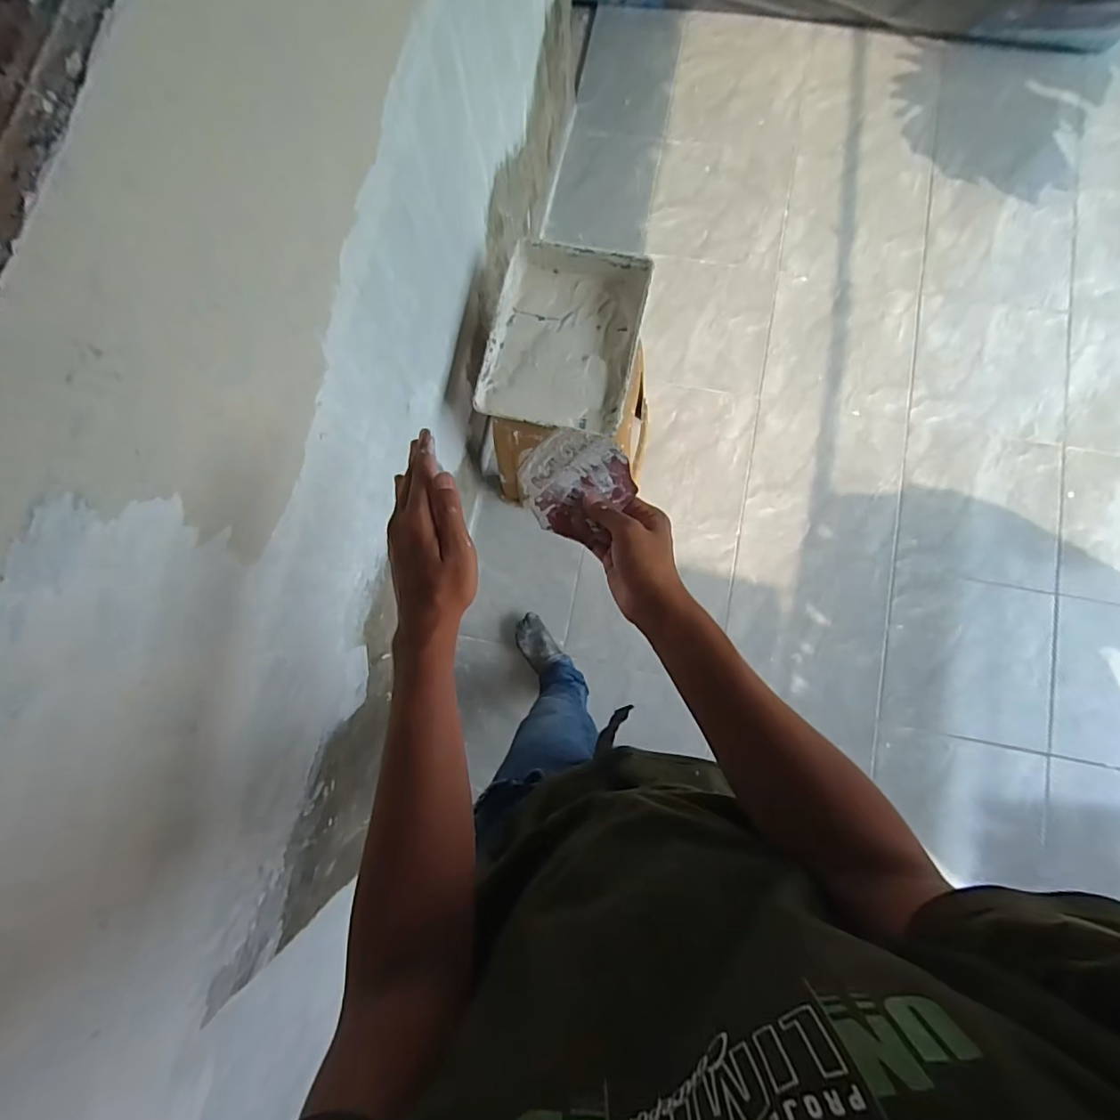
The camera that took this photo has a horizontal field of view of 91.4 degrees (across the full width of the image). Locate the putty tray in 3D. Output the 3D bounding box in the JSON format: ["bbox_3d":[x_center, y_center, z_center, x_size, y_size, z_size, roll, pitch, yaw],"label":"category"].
[{"bbox_3d":[0.011,-0.431,1.068,0.283,0.062,0.367,13,80,4],"label":"putty tray"}]

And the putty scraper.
[{"bbox_3d":[0.014,-0.074,0.503,0.099,0.008,0.097,30,86,8],"label":"putty scraper"}]

